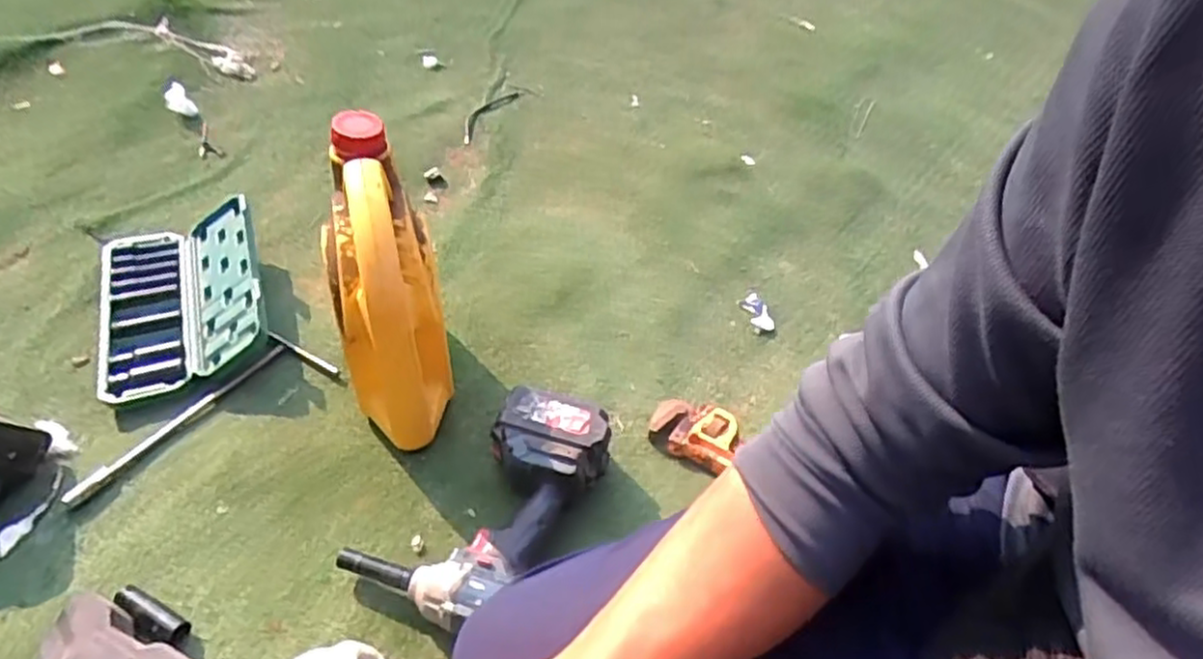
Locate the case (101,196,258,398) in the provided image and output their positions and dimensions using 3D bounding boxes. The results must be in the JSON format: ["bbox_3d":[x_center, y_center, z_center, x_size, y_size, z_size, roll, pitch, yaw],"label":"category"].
[{"bbox_3d":[-0.547,-0.053,0.969,0.204,0.064,0.311,-15,51,-18],"label":"case"}]

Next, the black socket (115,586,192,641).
[{"bbox_3d":[-0.416,0.264,0.693,0.077,0.027,0.019,23,50,15],"label":"black socket"}]

